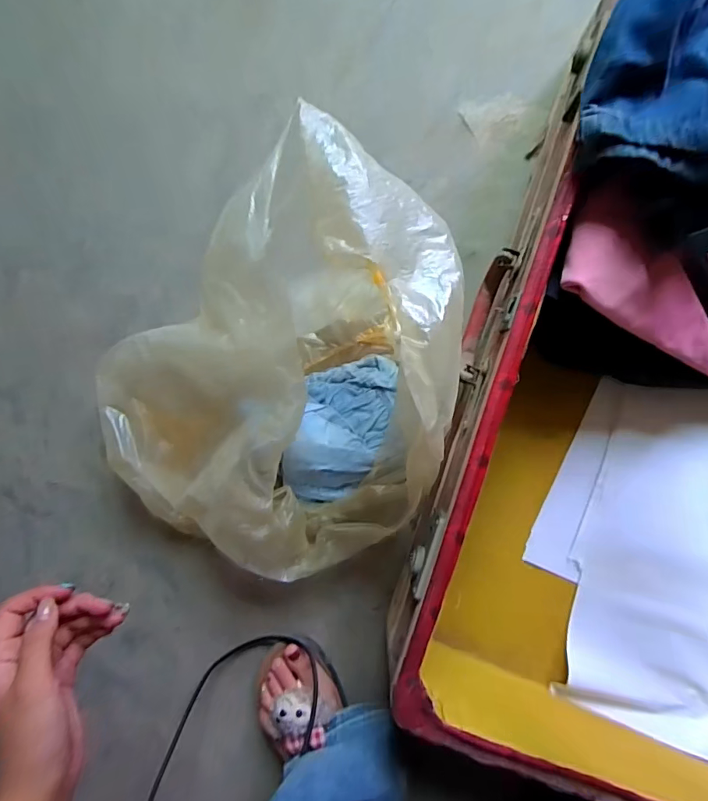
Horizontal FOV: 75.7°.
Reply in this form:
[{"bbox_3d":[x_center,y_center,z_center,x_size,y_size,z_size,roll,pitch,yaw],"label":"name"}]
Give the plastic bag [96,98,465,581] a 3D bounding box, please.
[{"bbox_3d":[-0.072,0.013,0.449,0.387,0.245,0.310,-36,88,4],"label":"plastic bag"}]

